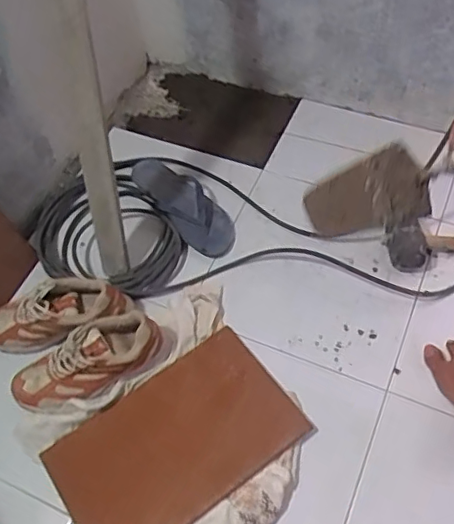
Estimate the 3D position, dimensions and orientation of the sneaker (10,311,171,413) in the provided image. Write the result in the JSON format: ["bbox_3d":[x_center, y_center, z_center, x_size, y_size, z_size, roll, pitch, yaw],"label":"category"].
[{"bbox_3d":[-0.247,0.176,1.008,0.280,0.097,0.116,-25,59,-12],"label":"sneaker"}]

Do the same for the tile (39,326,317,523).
[{"bbox_3d":[-0.088,0.302,0.969,0.395,0.010,0.241,-32,60,-17],"label":"tile"}]

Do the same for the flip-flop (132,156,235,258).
[{"bbox_3d":[-0.092,-0.131,1.232,0.118,0.059,0.292,-34,61,-17],"label":"flip-flop"}]

